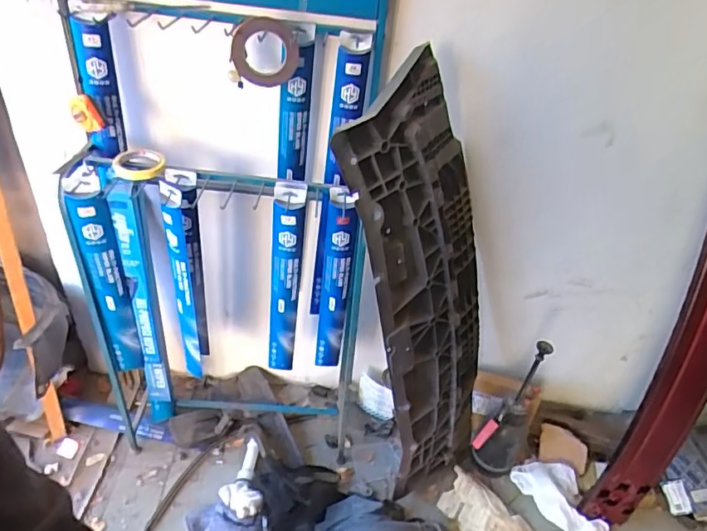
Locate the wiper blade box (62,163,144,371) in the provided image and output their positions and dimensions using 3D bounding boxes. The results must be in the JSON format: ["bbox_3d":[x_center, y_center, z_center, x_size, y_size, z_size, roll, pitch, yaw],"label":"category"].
[{"bbox_3d":[-0.541,0.039,1.178,0.072,0.529,0.068,-18,46,-27],"label":"wiper blade box"}]

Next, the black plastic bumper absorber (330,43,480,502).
[{"bbox_3d":[0.182,0.120,1.267,0.355,1.124,0.052,-33,38,-31],"label":"black plastic bumper absorber"}]

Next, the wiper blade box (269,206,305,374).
[{"bbox_3d":[-0.157,0.075,1.231,0.069,0.492,0.030,-5,41,-15],"label":"wiper blade box"}]

